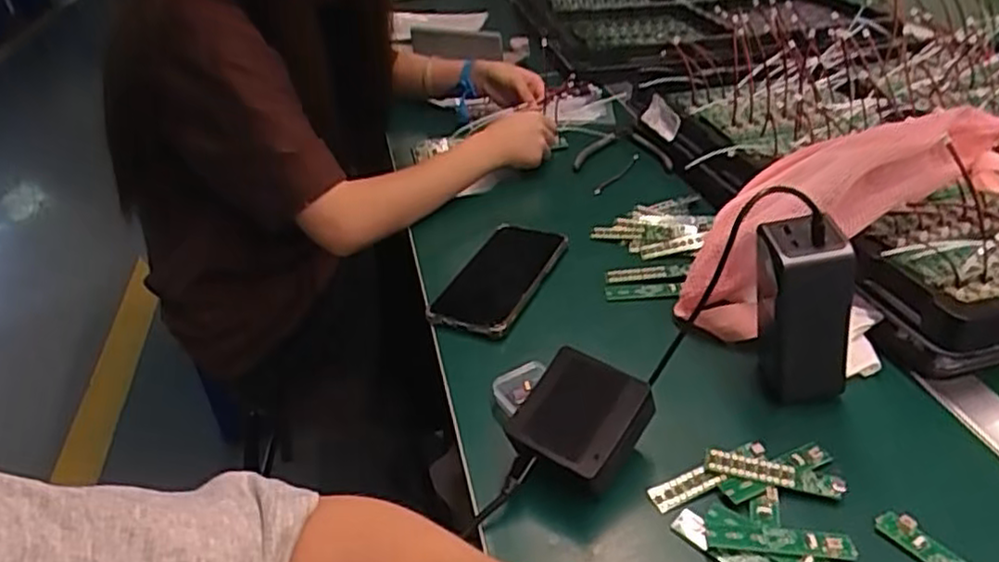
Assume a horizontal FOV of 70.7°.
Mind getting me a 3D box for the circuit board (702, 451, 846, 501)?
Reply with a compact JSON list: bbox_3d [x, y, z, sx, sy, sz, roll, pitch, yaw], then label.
[{"bbox_3d":[0.179,0.125,0.460,0.086,0.004,0.018,11,41,15],"label":"circuit board"}]

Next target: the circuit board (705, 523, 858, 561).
[{"bbox_3d":[0.167,0.155,0.420,0.084,0.008,0.018,2,34,7],"label":"circuit board"}]

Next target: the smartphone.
[{"bbox_3d":[0.001,-0.009,0.673,0.083,0.014,0.177,12,37,22],"label":"smartphone"}]

